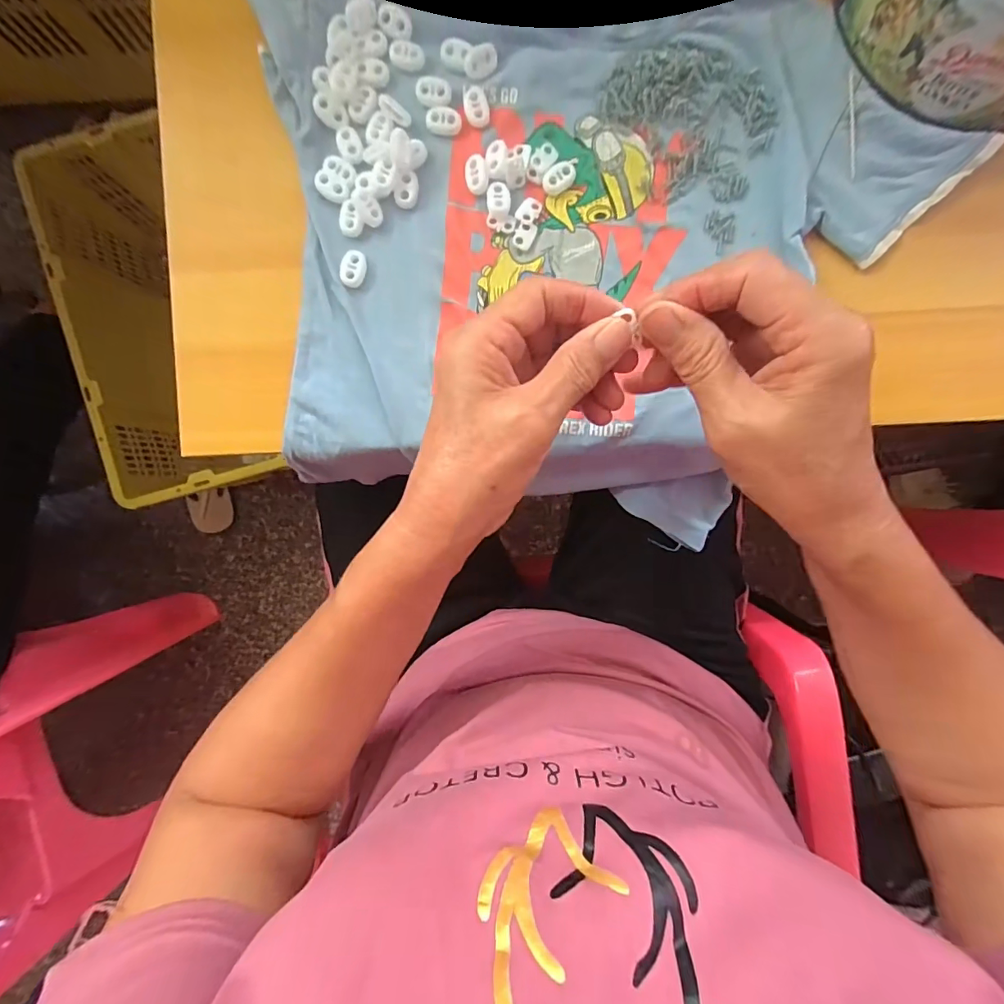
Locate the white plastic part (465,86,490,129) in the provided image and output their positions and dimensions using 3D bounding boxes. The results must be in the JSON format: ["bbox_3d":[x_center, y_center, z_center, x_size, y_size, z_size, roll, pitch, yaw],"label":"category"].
[{"bbox_3d":[-0.016,-0.251,0.292,0.014,0.004,0.024,-12,92,0],"label":"white plastic part"}]

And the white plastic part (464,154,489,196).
[{"bbox_3d":[-0.016,-0.208,0.294,0.014,0.006,0.023,-6,92,0],"label":"white plastic part"}]

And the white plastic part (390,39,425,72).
[{"bbox_3d":[-0.060,-0.285,0.295,0.022,0.004,0.016,10,92,-1],"label":"white plastic part"}]

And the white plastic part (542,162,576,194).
[{"bbox_3d":[0.037,-0.209,0.296,0.024,0.004,0.014,-30,92,1],"label":"white plastic part"}]

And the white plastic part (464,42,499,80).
[{"bbox_3d":[-0.013,-0.280,0.293,0.022,0.004,0.015,-23,92,0],"label":"white plastic part"}]

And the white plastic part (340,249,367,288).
[{"bbox_3d":[-0.096,-0.150,0.297,0.015,0.005,0.023,12,92,-1],"label":"white plastic part"}]

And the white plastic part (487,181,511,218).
[{"bbox_3d":[-0.002,-0.193,0.294,0.015,0.004,0.021,-2,92,0],"label":"white plastic part"}]

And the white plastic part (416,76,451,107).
[{"bbox_3d":[-0.043,-0.260,0.292,0.022,0.004,0.017,2,92,0],"label":"white plastic part"}]

